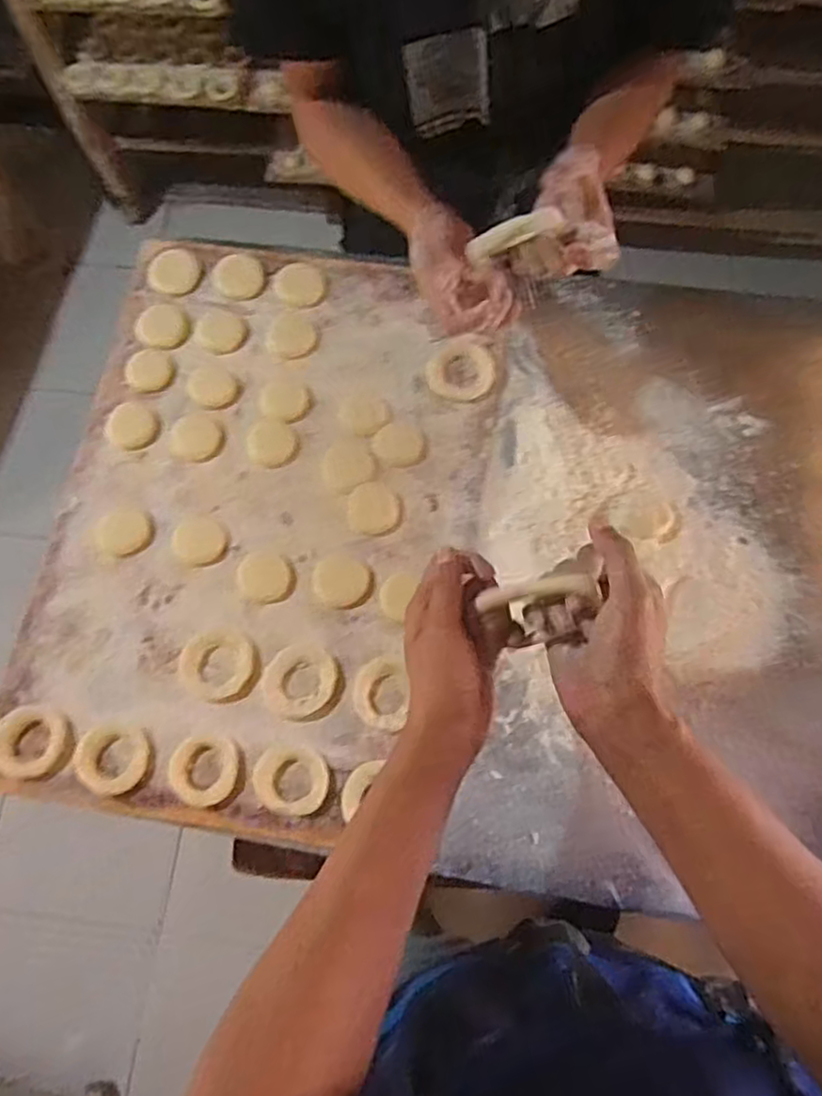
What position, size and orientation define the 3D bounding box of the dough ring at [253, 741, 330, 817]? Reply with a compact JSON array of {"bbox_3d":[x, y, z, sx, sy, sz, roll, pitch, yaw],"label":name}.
[{"bbox_3d":[-0.106,0.203,0.621,0.065,0.009,0.060,-1,72,2],"label":"dough ring"}]

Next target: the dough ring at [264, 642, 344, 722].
[{"bbox_3d":[-0.099,0.124,0.652,0.070,0.008,0.072,-1,72,2],"label":"dough ring"}]

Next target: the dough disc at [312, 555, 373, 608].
[{"bbox_3d":[-0.068,0.033,0.686,0.057,0.005,0.050,14,73,7],"label":"dough disc"}]

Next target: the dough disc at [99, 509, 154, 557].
[{"bbox_3d":[-0.286,-0.016,0.707,0.051,0.006,0.050,-1,72,2],"label":"dough disc"}]

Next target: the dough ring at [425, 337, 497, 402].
[{"bbox_3d":[0.054,-0.189,0.749,0.073,0.012,0.066,-34,73,-9],"label":"dough ring"}]

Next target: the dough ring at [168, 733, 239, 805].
[{"bbox_3d":[-0.186,0.199,0.631,0.059,0.007,0.060,-1,72,2],"label":"dough ring"}]

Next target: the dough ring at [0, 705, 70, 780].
[{"bbox_3d":[-0.345,0.175,0.637,0.066,0.013,0.062,-1,72,2],"label":"dough ring"}]

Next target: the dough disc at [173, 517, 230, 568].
[{"bbox_3d":[-0.209,-0.007,0.701,0.055,0.004,0.050,-1,72,2],"label":"dough disc"}]

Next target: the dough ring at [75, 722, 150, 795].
[{"bbox_3d":[-0.270,0.191,0.636,0.065,0.009,0.061,-1,72,2],"label":"dough ring"}]

